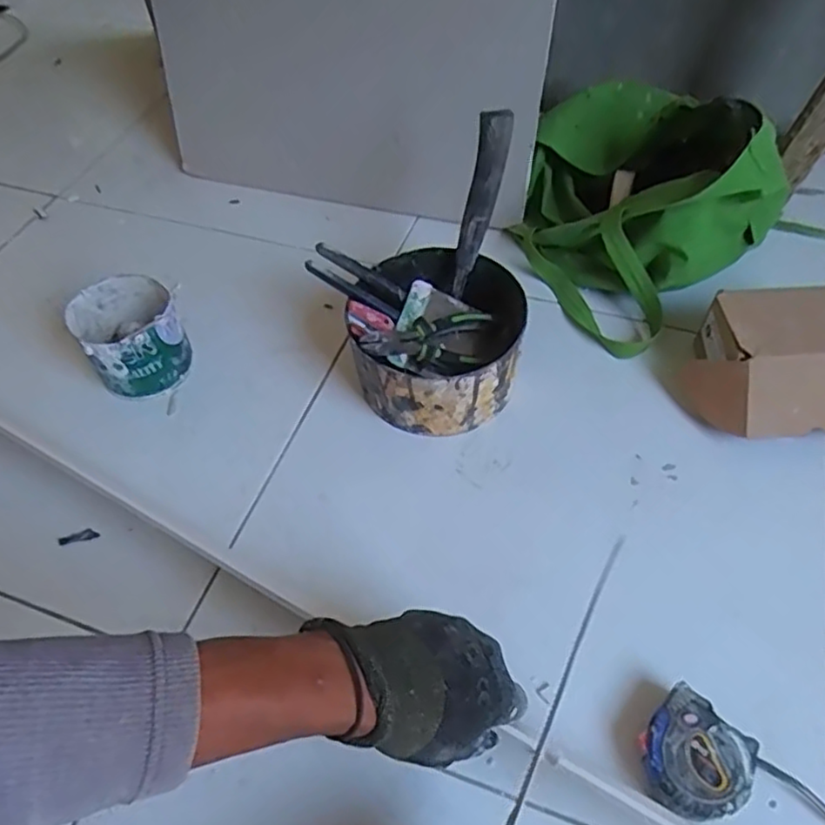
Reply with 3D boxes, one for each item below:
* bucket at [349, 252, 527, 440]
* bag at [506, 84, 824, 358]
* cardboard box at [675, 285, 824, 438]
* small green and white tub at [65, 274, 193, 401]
[{"bbox_3d":[0.030,-0.070,0.678,0.161,0.093,0.174,8,54,9],"label":"bucket"},{"bbox_3d":[0.249,-0.252,0.730,0.229,0.192,0.283,-21,55,-12],"label":"bag"},{"bbox_3d":[0.351,-0.047,0.644,0.172,0.086,0.135,-4,53,0],"label":"cardboard box"},{"bbox_3d":[-0.292,-0.075,0.704,0.098,0.094,0.111,-31,58,-19],"label":"small green and white tub"}]

